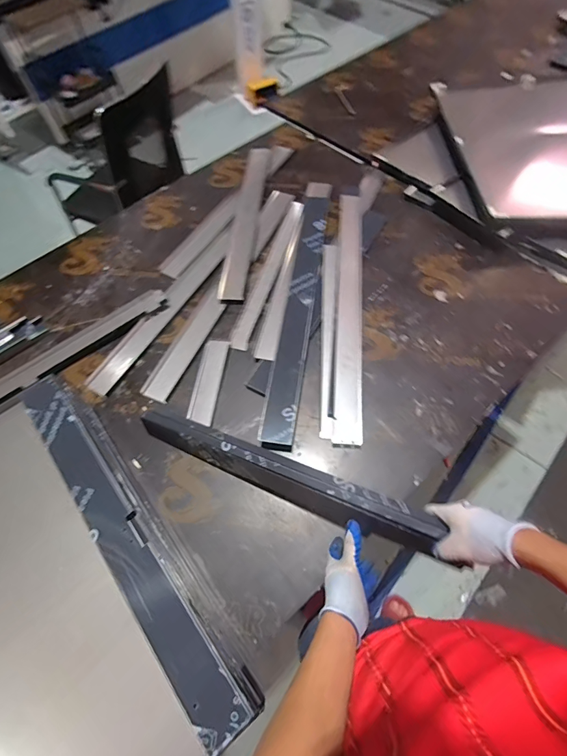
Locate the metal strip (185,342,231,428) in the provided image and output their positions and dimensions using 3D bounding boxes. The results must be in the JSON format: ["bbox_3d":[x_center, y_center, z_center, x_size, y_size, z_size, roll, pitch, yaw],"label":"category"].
[{"bbox_3d":[-0.188,0.006,0.954,0.066,0.013,0.231,6,62,7],"label":"metal strip"}]

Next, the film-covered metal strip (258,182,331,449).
[{"bbox_3d":[0.051,-0.222,1.037,0.082,0.044,0.854,7,62,7],"label":"film-covered metal strip"}]

